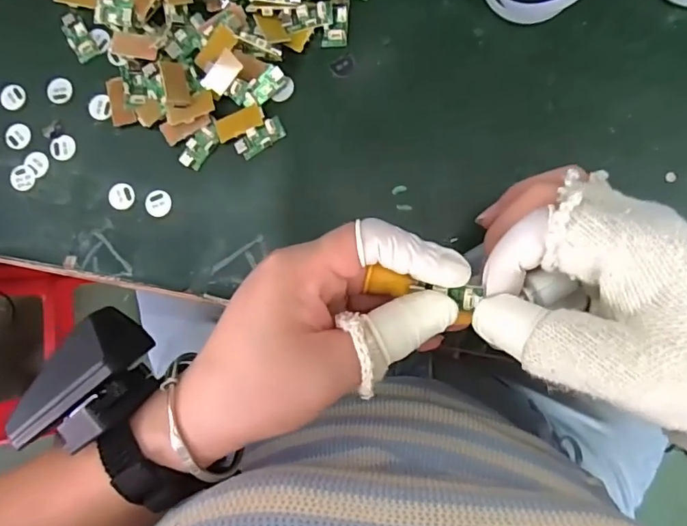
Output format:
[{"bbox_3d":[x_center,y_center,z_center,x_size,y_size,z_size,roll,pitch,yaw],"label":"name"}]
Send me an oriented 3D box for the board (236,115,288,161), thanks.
[{"bbox_3d":[-0.052,-0.078,0.316,0.032,0.006,0.016,-28,84,2],"label":"board"}]

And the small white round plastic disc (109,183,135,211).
[{"bbox_3d":[-0.143,-0.043,0.325,0.016,0.004,0.017,0,85,4],"label":"small white round plastic disc"}]

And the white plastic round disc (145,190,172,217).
[{"bbox_3d":[-0.119,-0.038,0.323,0.017,0.004,0.017,0,85,4],"label":"white plastic round disc"}]

